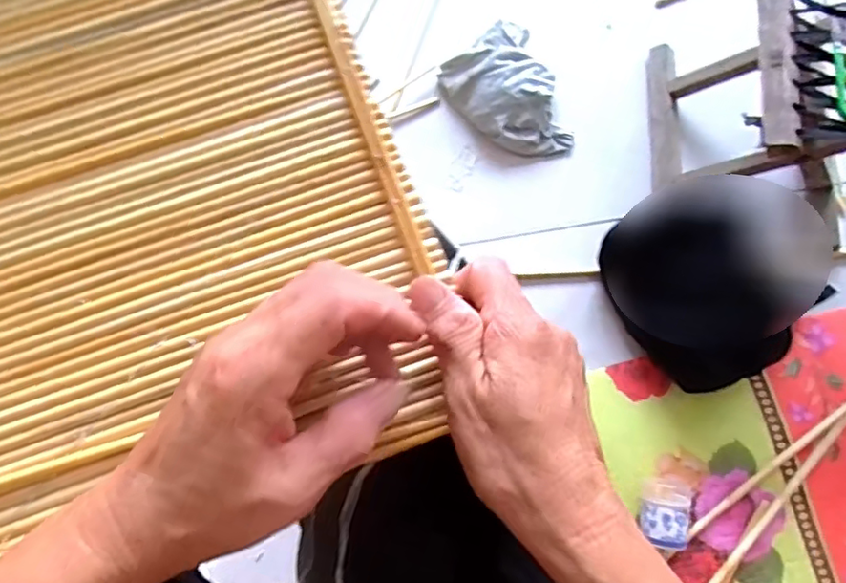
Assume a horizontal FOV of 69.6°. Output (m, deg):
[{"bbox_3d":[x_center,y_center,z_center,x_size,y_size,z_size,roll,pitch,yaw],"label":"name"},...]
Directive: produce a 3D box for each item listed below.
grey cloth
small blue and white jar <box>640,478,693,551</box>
[{"bbox_3d":[0.102,-0.262,0.785,0.137,0.052,0.201,-19,78,-4],"label":"grey cloth"},{"bbox_3d":[0.265,0.244,0.675,0.054,0.057,0.071,13,78,0],"label":"small blue and white jar"}]

